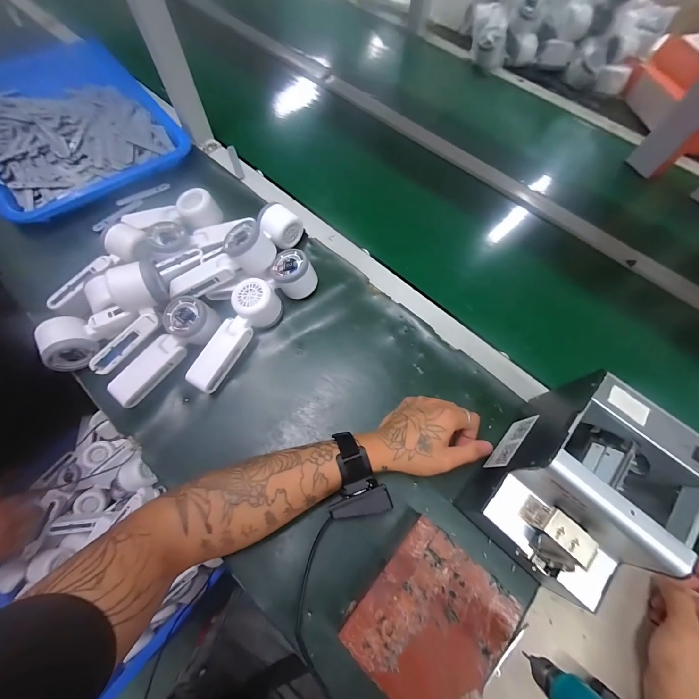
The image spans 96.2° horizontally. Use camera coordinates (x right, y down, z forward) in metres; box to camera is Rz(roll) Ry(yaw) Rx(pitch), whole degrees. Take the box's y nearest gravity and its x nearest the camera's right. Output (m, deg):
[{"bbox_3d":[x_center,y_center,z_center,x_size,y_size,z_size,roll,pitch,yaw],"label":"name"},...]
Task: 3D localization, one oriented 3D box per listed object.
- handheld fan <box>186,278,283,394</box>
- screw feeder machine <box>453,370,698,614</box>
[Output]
[{"bbox_3d":[-0.162,-0.020,0.434,0.056,0.059,0.163,32,68,12],"label":"handheld fan"},{"bbox_3d":[0.232,0.142,0.322,0.124,0.136,0.171,41,73,13],"label":"screw feeder machine"}]

